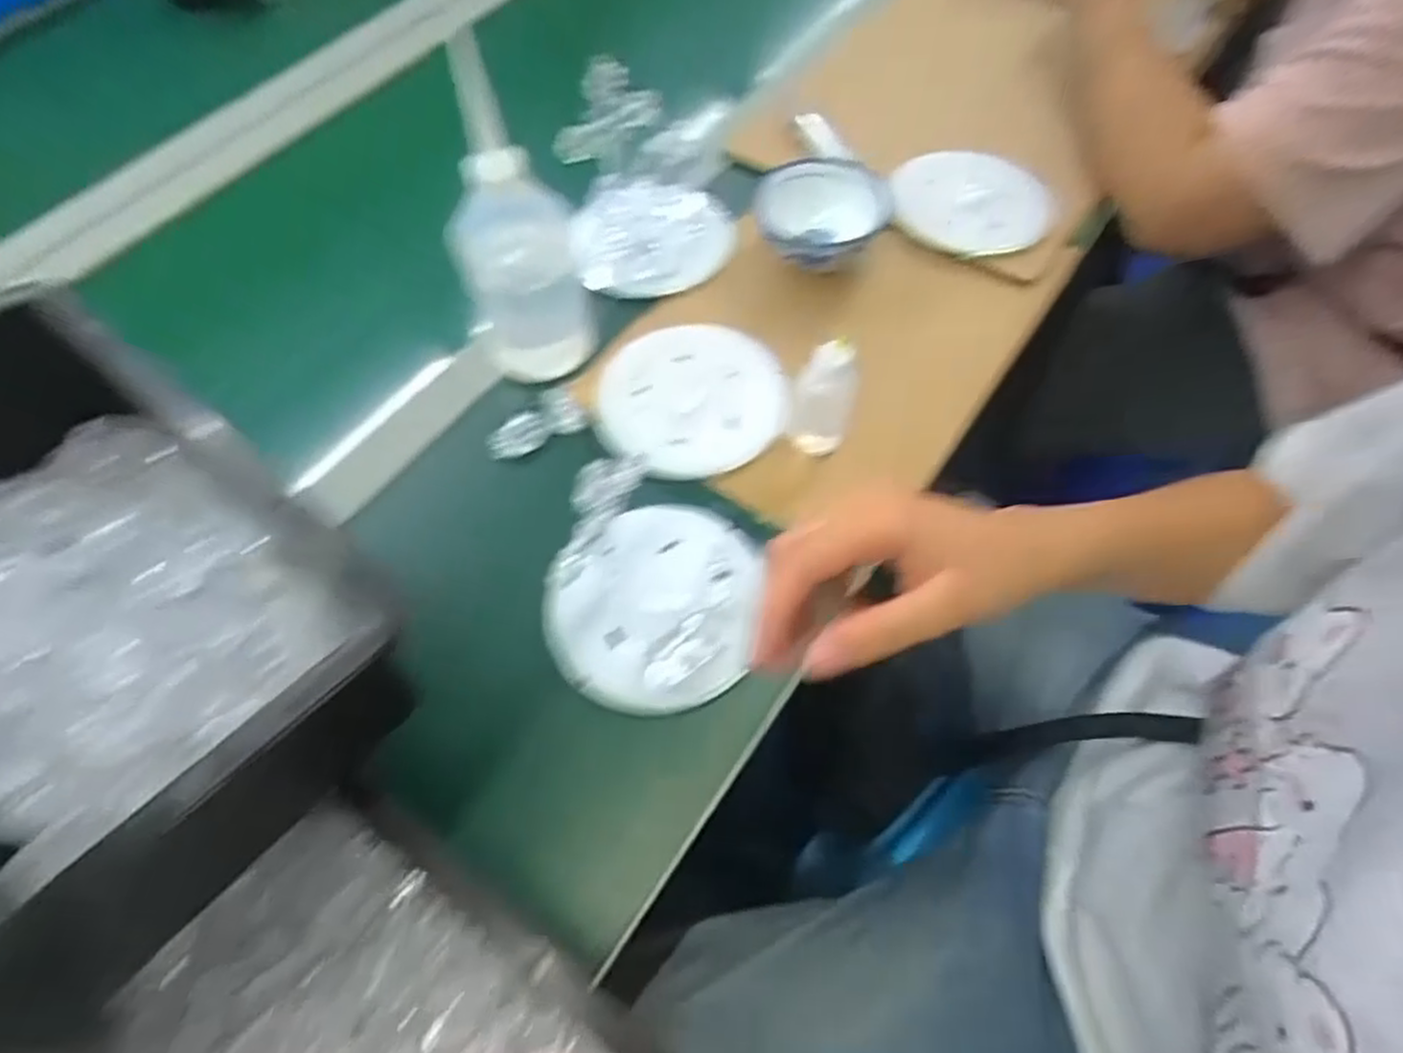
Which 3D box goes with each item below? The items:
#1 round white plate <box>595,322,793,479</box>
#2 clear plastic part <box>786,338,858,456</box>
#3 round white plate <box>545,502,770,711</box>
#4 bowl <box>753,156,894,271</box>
[{"bbox_3d":[-0.007,-0.095,0.543,0.130,0.015,0.128,-4,61,-2],"label":"round white plate"},{"bbox_3d":[0.077,-0.081,0.489,0.038,0.086,0.033,13,62,7],"label":"clear plastic part"},{"bbox_3d":[-0.028,0.040,0.462,0.119,0.013,0.133,6,61,4],"label":"round white plate"},{"bbox_3d":[0.092,-0.238,0.600,0.101,0.049,0.101,0,61,0],"label":"bowl"}]

